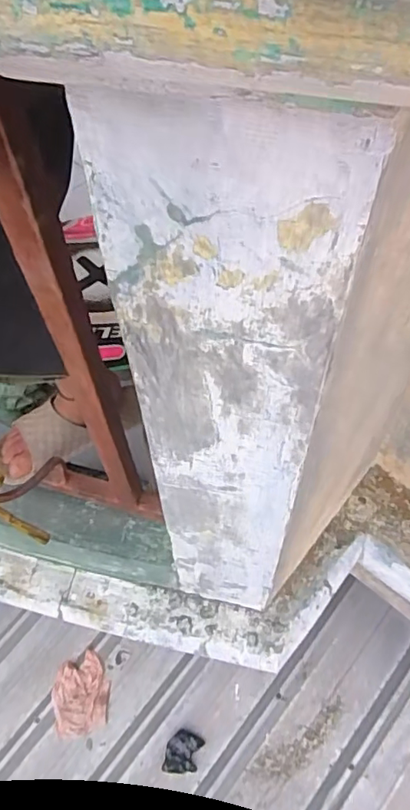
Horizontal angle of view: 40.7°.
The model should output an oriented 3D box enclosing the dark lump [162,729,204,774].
[{"bbox_3d":[-0.067,1.046,1.658,0.100,0.029,0.115,14,60,11],"label":"dark lump"}]

